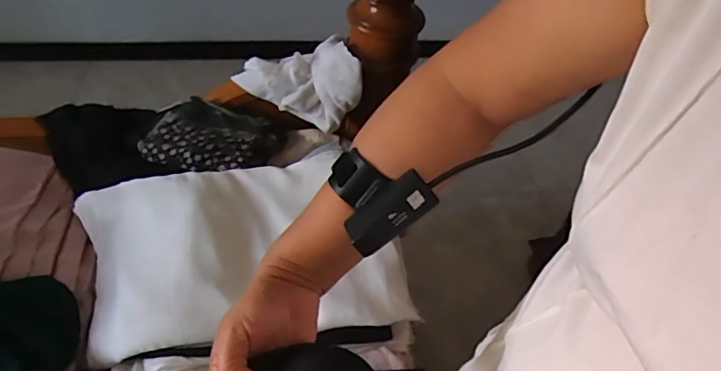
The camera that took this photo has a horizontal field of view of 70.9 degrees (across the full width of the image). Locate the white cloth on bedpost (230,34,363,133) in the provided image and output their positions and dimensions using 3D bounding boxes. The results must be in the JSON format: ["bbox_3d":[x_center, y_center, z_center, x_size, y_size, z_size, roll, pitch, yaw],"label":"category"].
[{"bbox_3d":[-0.106,-0.173,0.833,0.198,0.125,0.110,-4,50,-10],"label":"white cloth on bedpost"}]

